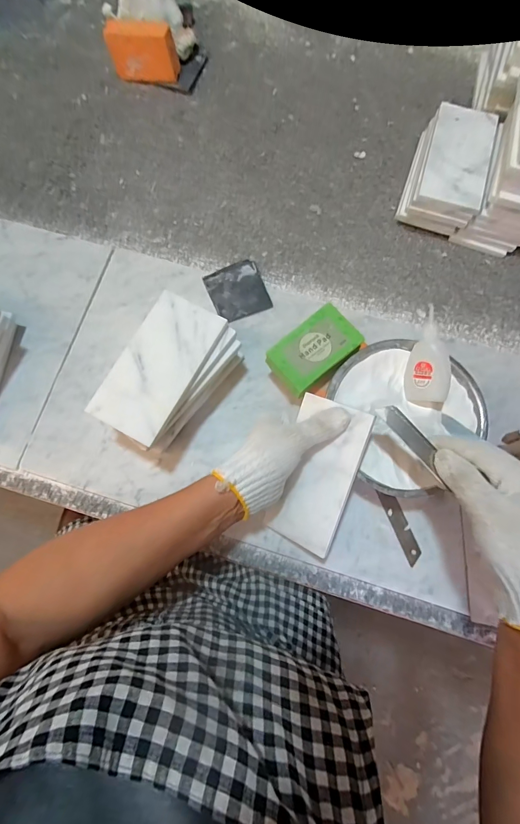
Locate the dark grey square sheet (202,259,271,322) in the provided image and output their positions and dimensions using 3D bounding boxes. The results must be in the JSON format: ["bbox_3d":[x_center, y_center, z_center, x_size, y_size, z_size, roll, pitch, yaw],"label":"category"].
[{"bbox_3d":[-0.028,-0.154,0.472,0.070,0.004,0.073,-21,79,-5],"label":"dark grey square sheet"}]

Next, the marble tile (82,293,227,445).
[{"bbox_3d":[-0.101,-0.047,0.372,0.075,0.007,0.147,28,78,7],"label":"marble tile"}]

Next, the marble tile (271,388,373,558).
[{"bbox_3d":[0.058,0.063,0.375,0.072,0.006,0.148,20,97,31],"label":"marble tile"}]

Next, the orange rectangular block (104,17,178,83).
[{"bbox_3d":[-0.170,-0.518,0.538,0.097,0.063,0.024,9,76,2],"label":"orange rectangular block"}]

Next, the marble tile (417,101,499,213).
[{"bbox_3d":[0.252,-0.323,0.467,0.074,0.010,0.143,16,78,5],"label":"marble tile"}]

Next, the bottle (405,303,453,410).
[{"bbox_3d":[0.177,-0.054,0.389,0.035,0.027,0.101,0,96,0],"label":"bottle"}]

